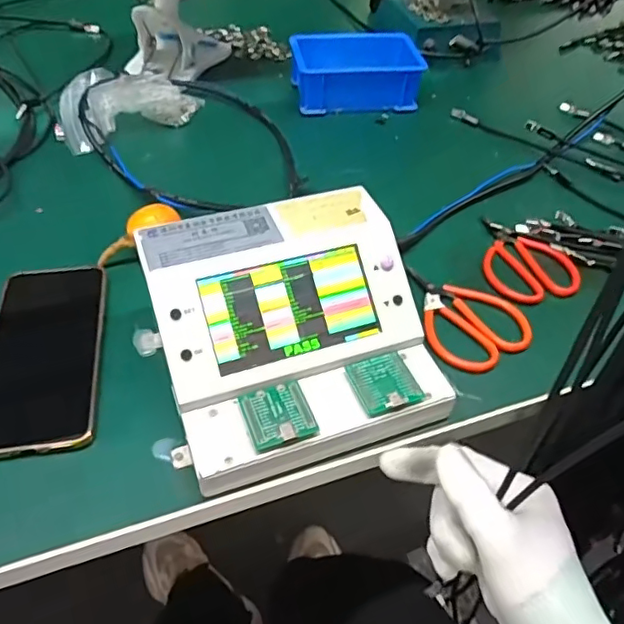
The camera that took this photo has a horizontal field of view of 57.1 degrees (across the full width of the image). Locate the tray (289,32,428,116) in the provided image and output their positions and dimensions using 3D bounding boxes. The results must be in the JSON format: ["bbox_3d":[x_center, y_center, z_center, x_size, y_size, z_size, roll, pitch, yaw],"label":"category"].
[{"bbox_3d":[0.049,-0.274,0.665,0.146,0.063,0.085,-2,48,-6],"label":"tray"}]

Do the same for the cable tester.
[{"bbox_3d":[-0.012,0.011,0.381,0.173,0.086,0.164,-15,50,-17],"label":"cable tester"}]

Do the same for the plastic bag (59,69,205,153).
[{"bbox_3d":[-0.200,-0.235,0.623,0.154,0.041,0.130,-15,50,-17],"label":"plastic bag"}]

